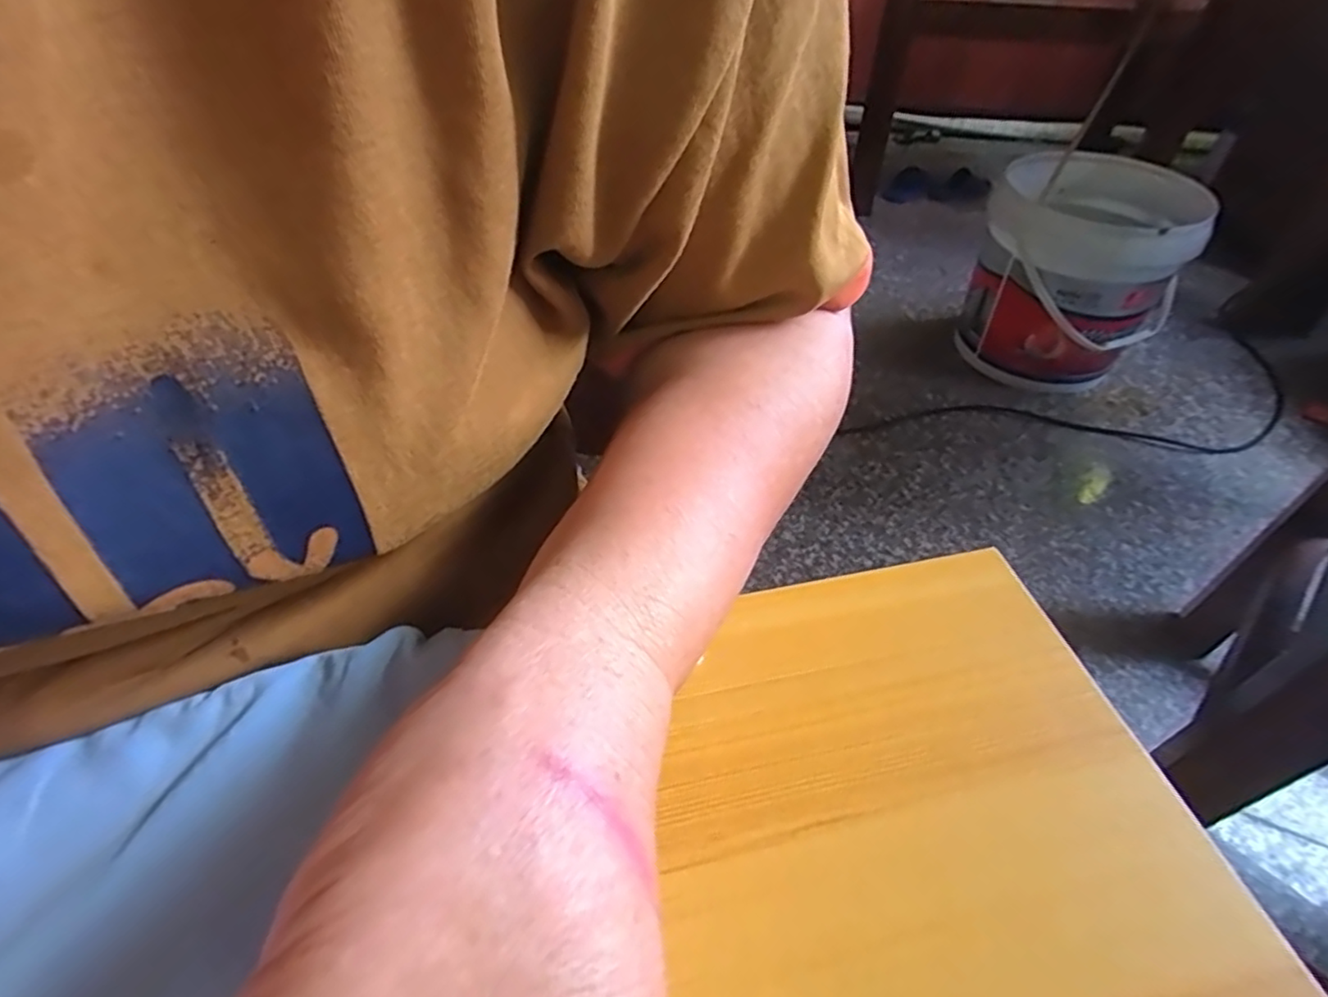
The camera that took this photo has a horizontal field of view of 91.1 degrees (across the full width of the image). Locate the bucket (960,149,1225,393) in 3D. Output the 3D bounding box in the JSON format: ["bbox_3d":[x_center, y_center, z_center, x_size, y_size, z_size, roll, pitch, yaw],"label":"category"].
[{"bbox_3d":[0.702,-0.375,1.131,0.292,0.303,0.279,0,47,0],"label":"bucket"}]

